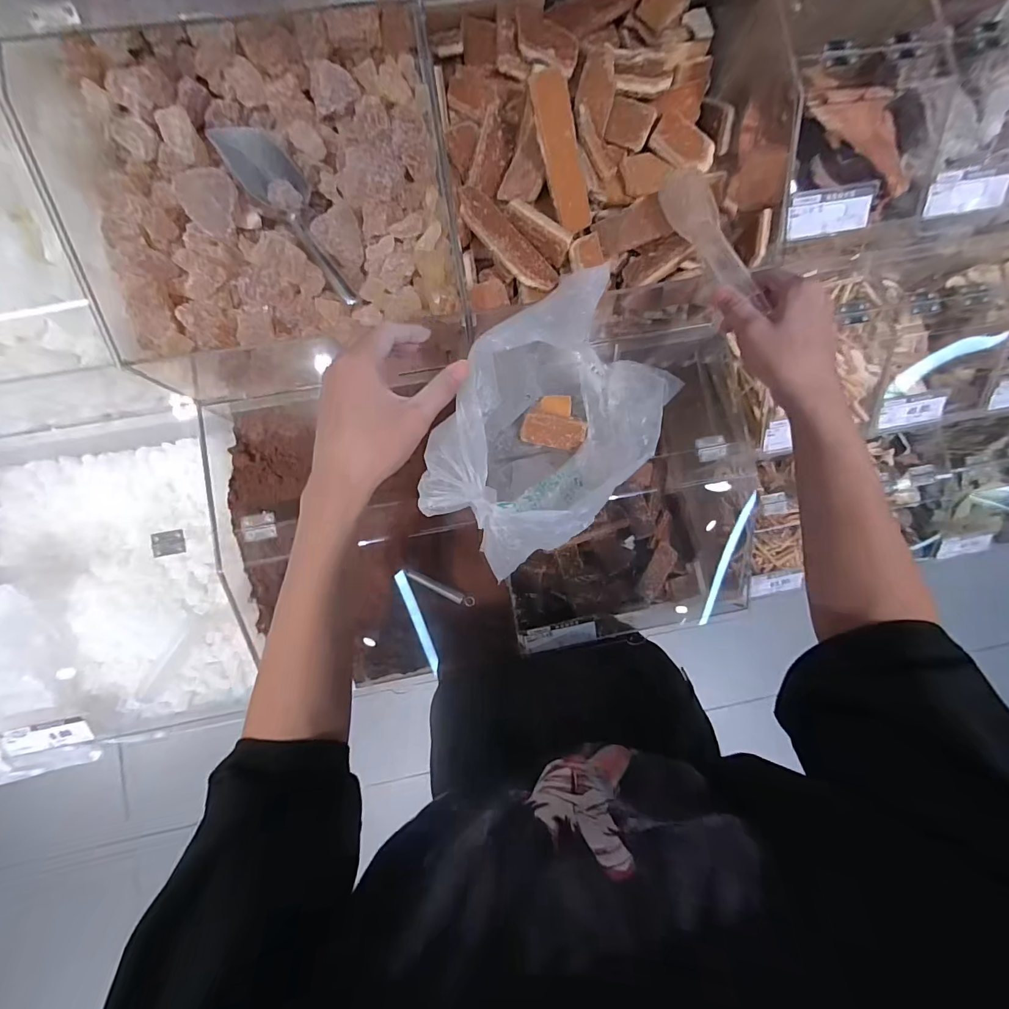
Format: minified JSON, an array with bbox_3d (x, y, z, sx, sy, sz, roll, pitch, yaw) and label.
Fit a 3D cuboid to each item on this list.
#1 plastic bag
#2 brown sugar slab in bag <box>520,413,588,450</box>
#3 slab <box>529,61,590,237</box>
[{"bbox_3d":[0.051,-0.076,0.458,0.284,0.177,0.173,-44,89,-5],"label":"plastic bag"},{"bbox_3d":[0.060,-0.089,0.521,0.075,0.013,0.039,12,121,0],"label":"brown sugar slab in bag"},{"bbox_3d":[0.060,-0.360,0.445,0.037,0.140,0.014,-35,45,-5],"label":"slab"}]

